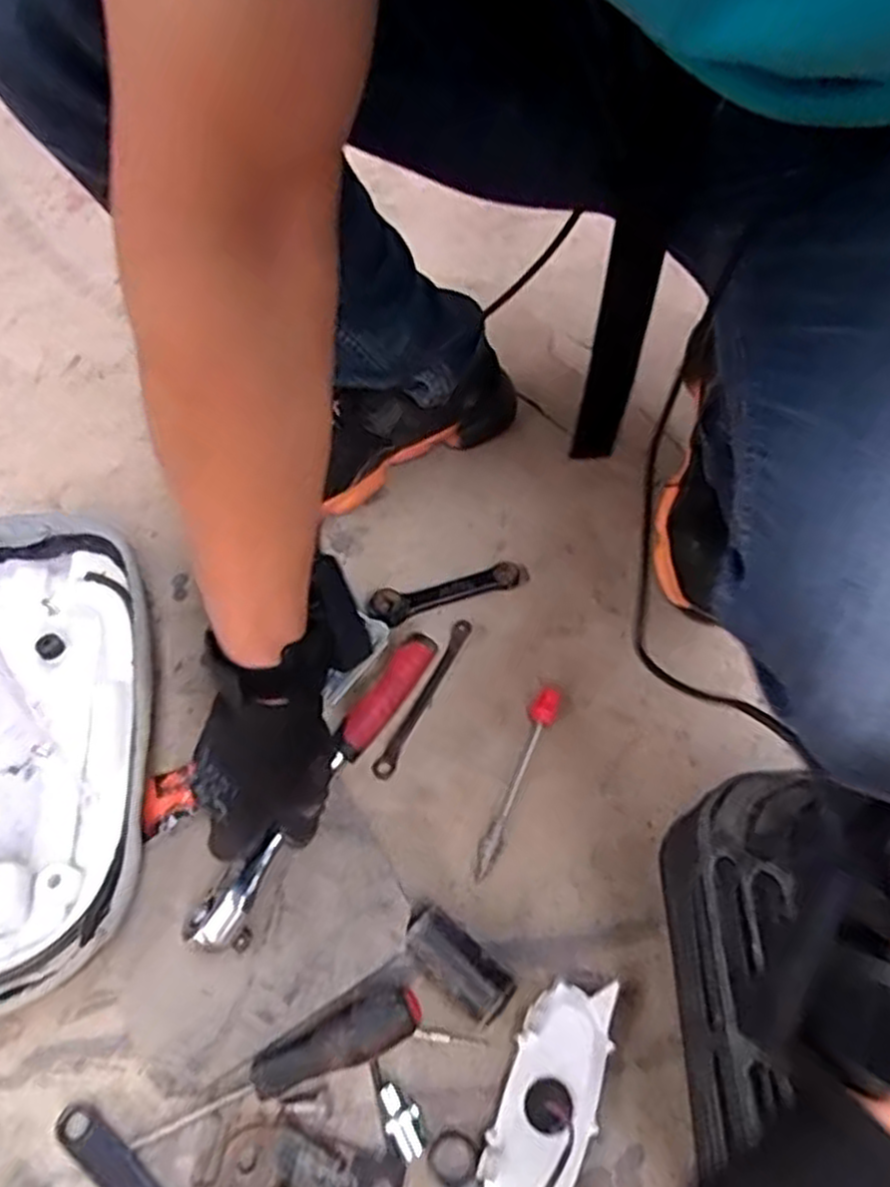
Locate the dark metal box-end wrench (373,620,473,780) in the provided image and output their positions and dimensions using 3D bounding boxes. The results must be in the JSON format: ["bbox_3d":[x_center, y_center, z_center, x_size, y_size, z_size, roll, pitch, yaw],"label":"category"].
[{"bbox_3d":[-0.016,0.079,0.594,0.015,0.008,0.139,24,67,14],"label":"dark metal box-end wrench"}]

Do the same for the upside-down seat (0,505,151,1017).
[{"bbox_3d":[-0.345,0.109,0.558,0.276,0.064,0.360,-11,63,-2],"label":"upside-down seat"}]

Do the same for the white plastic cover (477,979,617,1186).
[{"bbox_3d":[0.062,0.307,0.462,0.054,0.022,0.137,20,66,13],"label":"white plastic cover"}]

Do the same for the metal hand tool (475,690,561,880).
[{"bbox_3d":[0.052,0.136,0.560,0.020,0.016,0.144,19,65,12],"label":"metal hand tool"}]

